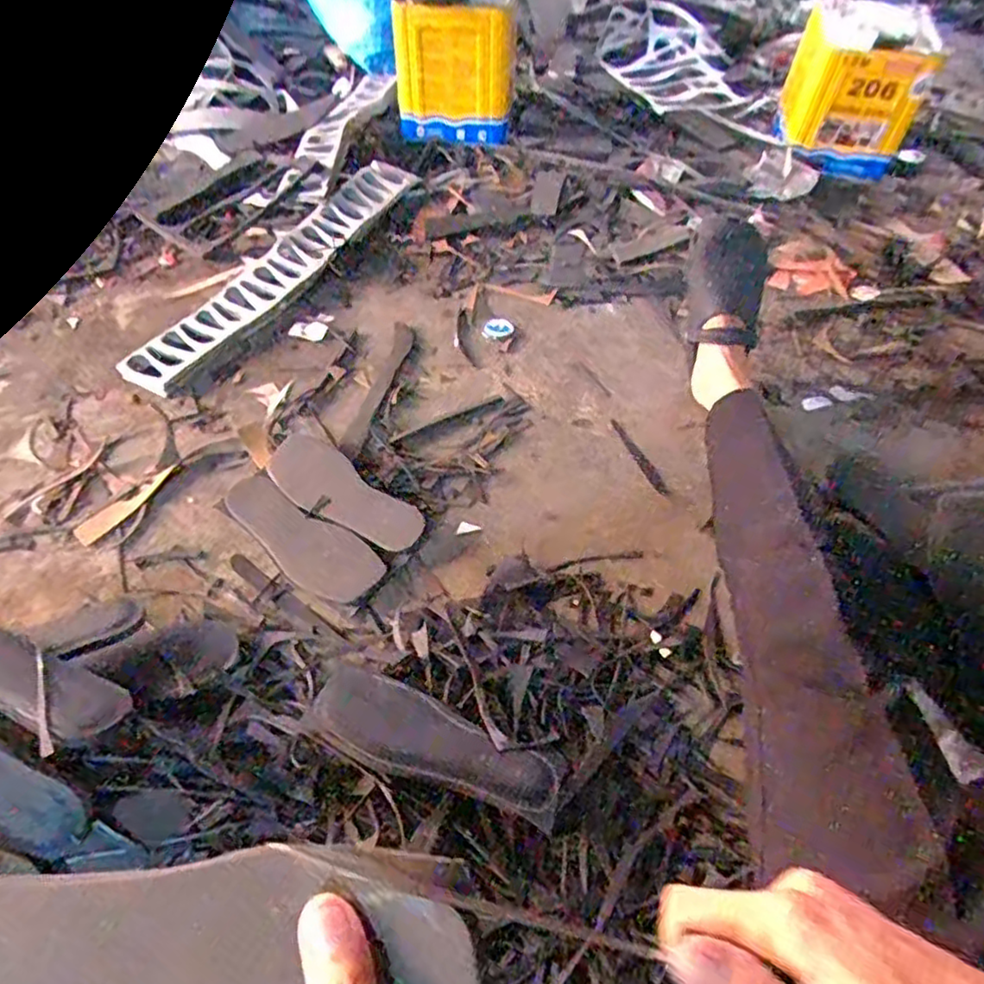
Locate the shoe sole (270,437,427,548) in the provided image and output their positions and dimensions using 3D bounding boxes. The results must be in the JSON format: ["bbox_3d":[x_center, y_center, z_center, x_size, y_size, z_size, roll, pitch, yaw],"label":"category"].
[{"bbox_3d":[-0.195,-0.002,0.843,0.235,0.025,0.084,32,57,18],"label":"shoe sole"}]

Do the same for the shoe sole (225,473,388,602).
[{"bbox_3d":[-0.238,0.054,0.811,0.232,0.012,0.083,31,55,22],"label":"shoe sole"}]

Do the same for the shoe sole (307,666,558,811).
[{"bbox_3d":[-0.057,0.242,0.631,0.238,0.018,0.085,26,40,9],"label":"shoe sole"}]

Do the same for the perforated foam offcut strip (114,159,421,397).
[{"bbox_3d":[-0.360,-0.395,1.140,0.102,0.027,0.654,32,62,8],"label":"perforated foam offcut strip"}]

